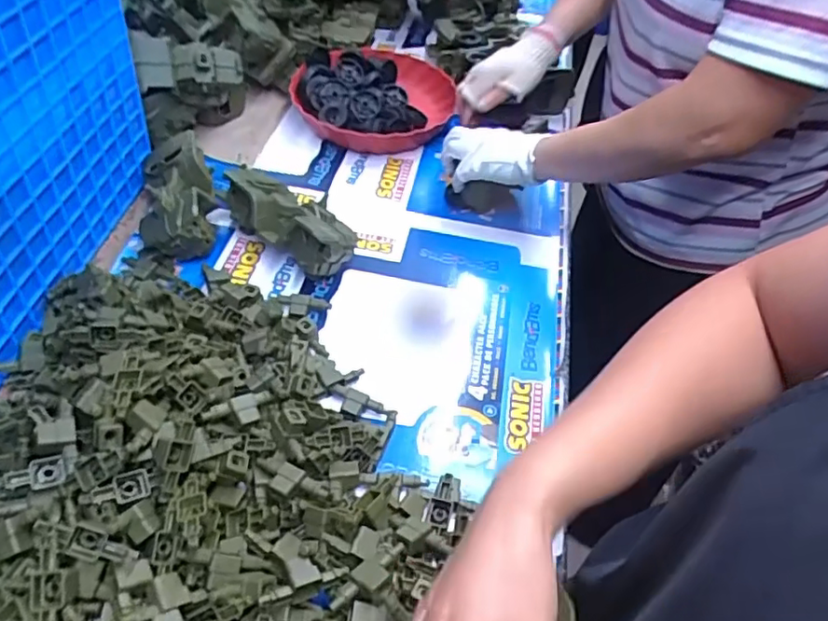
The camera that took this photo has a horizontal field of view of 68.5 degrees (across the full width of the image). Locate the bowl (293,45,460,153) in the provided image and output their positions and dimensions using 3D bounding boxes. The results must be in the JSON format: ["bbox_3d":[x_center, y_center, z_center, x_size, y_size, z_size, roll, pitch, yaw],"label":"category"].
[{"bbox_3d":[-0.054,-0.322,0.907,0.239,0.066,0.231,3,49,-4],"label":"bowl"}]

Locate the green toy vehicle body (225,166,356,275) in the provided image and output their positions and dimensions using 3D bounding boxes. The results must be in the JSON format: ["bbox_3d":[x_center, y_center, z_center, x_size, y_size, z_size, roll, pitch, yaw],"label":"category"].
[{"bbox_3d":[-0.145,-0.099,0.701,0.168,0.077,0.059,33,53,20],"label":"green toy vehicle body"}]

